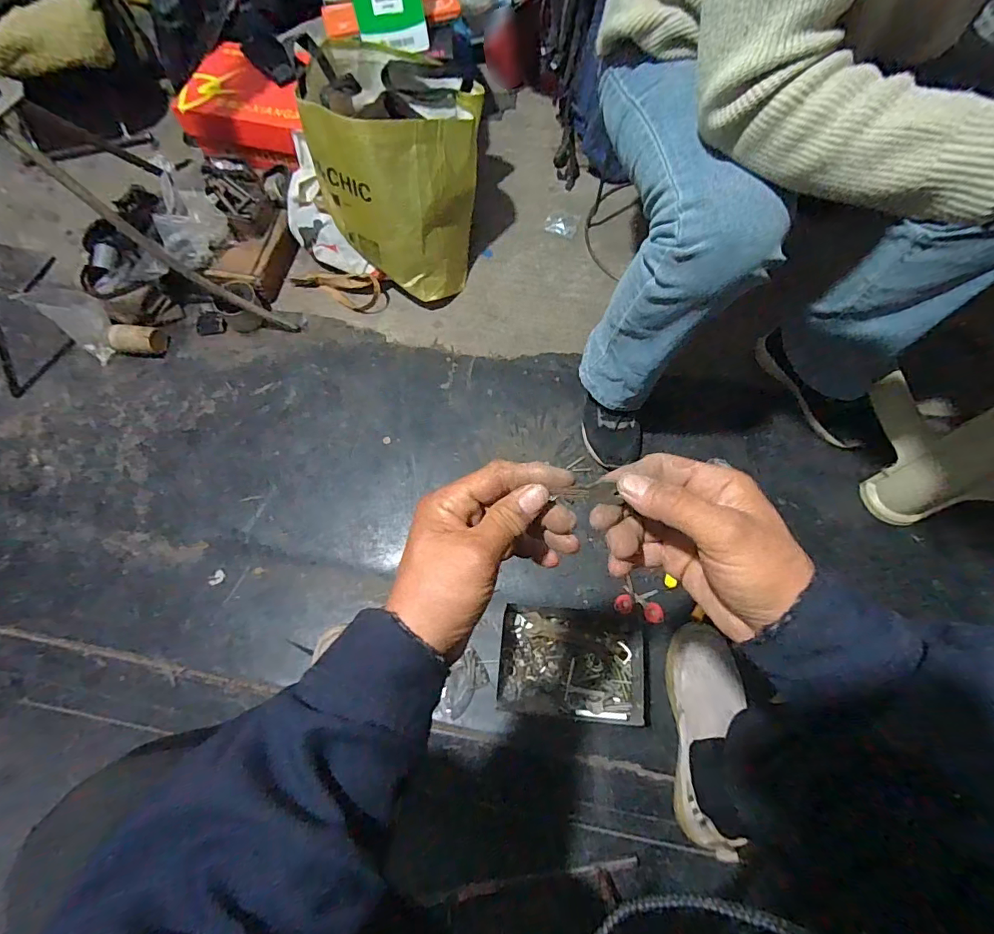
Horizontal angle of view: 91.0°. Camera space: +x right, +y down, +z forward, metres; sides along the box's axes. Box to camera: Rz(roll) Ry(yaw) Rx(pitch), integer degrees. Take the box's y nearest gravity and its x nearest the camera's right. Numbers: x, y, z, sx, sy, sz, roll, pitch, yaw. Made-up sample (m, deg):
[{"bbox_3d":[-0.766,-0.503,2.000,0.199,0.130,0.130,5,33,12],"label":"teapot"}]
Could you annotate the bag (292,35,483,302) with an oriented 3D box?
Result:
[{"bbox_3d":[-0.154,-0.502,0.833,0.269,0.279,0.343,-6,70,-2],"label":"bag"}]

